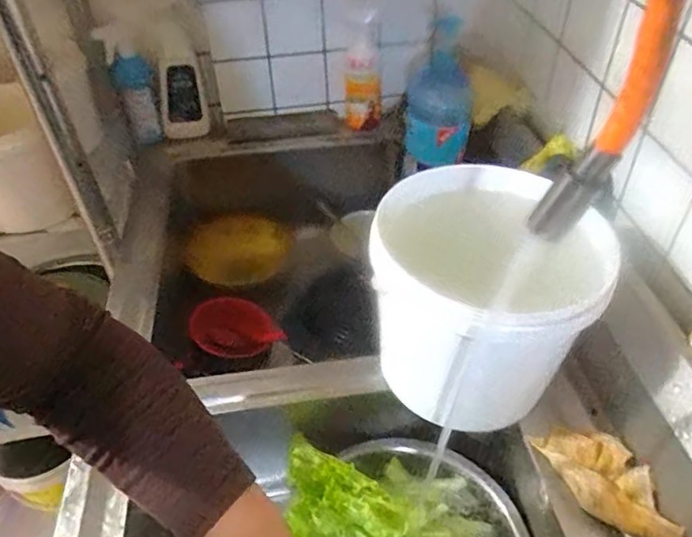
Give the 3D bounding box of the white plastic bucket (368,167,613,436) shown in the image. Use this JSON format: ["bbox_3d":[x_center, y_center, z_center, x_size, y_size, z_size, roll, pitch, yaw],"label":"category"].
[{"bbox_3d":[0.142,0.034,0.603,0.217,0.189,0.234,6,44,9],"label":"white plastic bucket"}]

